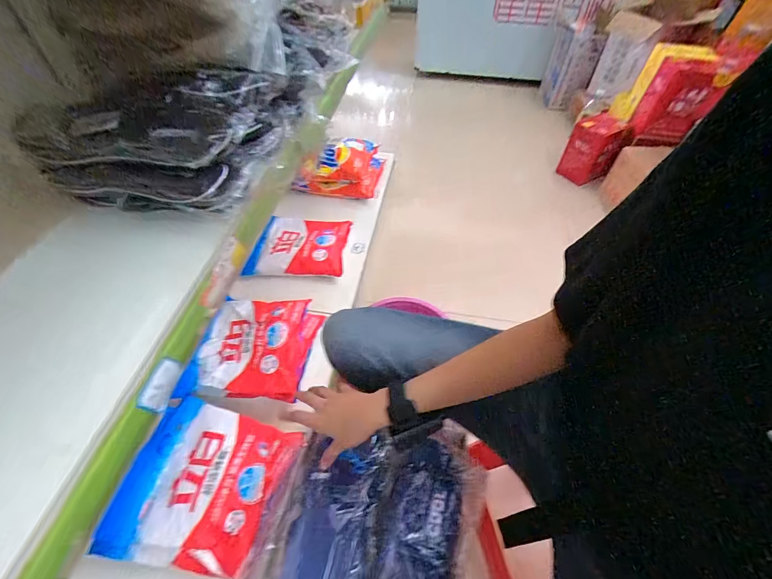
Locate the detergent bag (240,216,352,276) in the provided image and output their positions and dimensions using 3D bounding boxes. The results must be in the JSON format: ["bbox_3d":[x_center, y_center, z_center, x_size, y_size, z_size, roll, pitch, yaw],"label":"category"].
[{"bbox_3d":[-0.272,-0.144,1.083,0.294,0.056,0.228,1,53,-1],"label":"detergent bag"}]

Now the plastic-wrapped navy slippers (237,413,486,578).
[{"bbox_3d":[-0.037,0.334,0.458,0.273,0.075,0.329,16,54,11],"label":"plastic-wrapped navy slippers"}]

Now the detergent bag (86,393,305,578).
[{"bbox_3d":[-0.347,0.367,0.659,0.274,0.049,0.268,13,53,9],"label":"detergent bag"}]

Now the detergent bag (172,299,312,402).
[{"bbox_3d":[-0.326,0.122,0.813,0.258,0.071,0.227,3,53,2],"label":"detergent bag"}]

